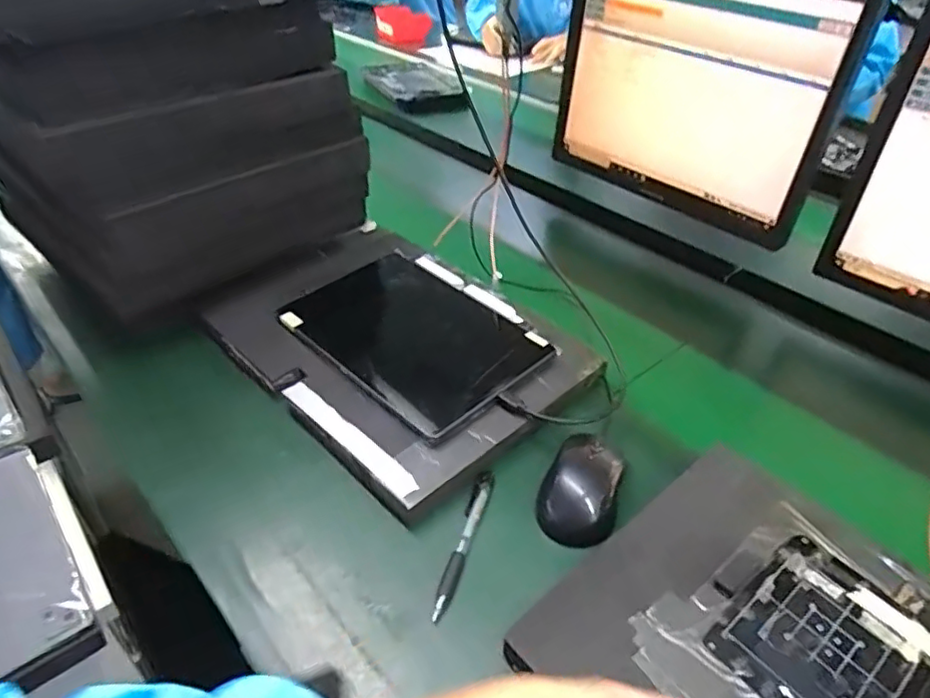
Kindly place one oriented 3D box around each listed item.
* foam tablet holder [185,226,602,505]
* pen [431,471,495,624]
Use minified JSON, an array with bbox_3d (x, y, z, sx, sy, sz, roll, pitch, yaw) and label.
[{"bbox_3d":[-0.080,-0.010,0.655,0.254,0.045,0.358,-31,50,-34],"label":"foam tablet holder"},{"bbox_3d":[0.001,0.151,0.494,0.015,0.014,0.138,12,40,11],"label":"pen"}]

